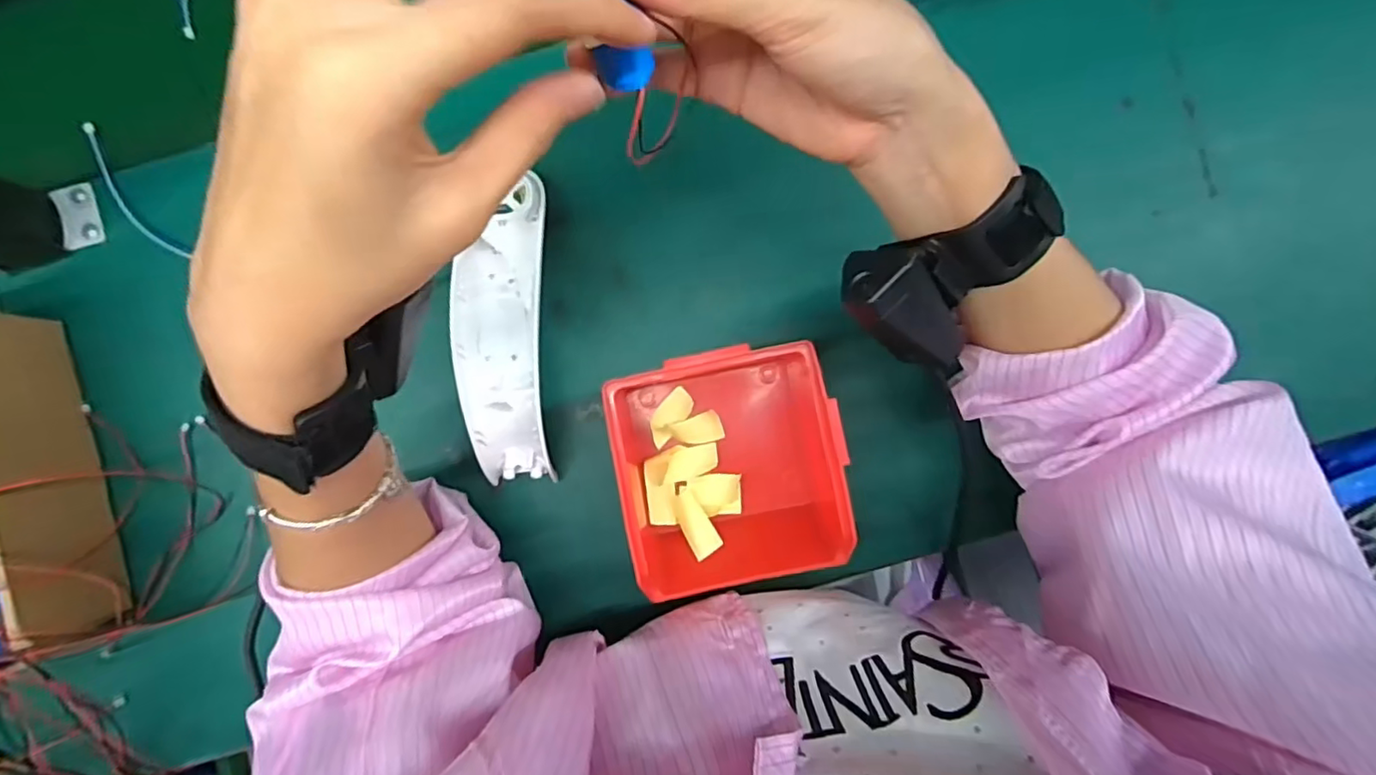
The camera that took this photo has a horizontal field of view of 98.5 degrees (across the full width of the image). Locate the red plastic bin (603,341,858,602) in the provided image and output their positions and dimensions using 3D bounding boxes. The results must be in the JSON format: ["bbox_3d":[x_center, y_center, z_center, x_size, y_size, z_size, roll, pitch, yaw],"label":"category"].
[{"bbox_3d":[0.023,0.050,0.358,0.127,0.064,0.140,-11,90,1],"label":"red plastic bin"}]

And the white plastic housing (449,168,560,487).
[{"bbox_3d":[-0.113,-0.033,0.367,0.051,0.046,0.180,-2,90,1],"label":"white plastic housing"}]

